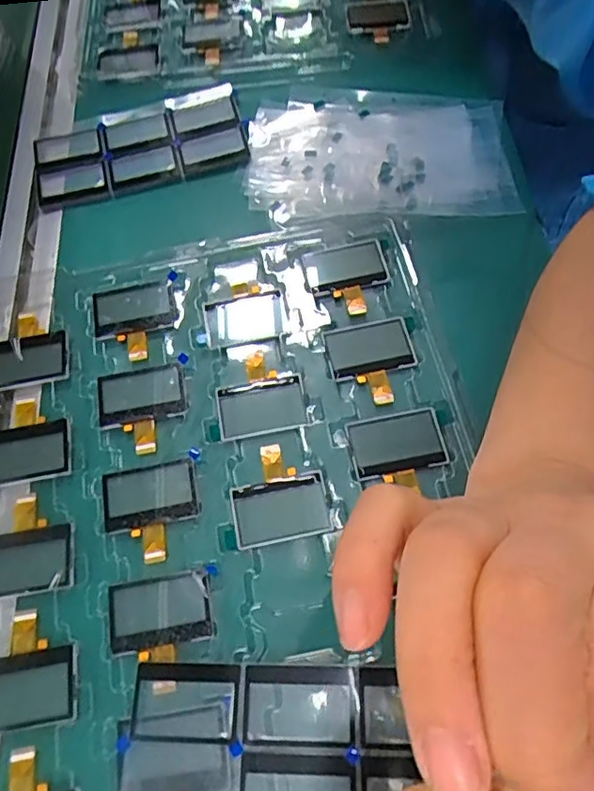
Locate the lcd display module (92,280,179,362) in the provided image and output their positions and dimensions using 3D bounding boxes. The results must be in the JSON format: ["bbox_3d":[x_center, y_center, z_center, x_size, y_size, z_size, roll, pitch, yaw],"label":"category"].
[{"bbox_3d":[-0.092,-0.044,0.330,0.047,0.004,0.049,-12,66,-2],"label":"lcd display module"}]

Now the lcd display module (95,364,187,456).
[{"bbox_3d":[-0.082,0.006,0.307,0.046,0.004,0.049,-12,66,-2],"label":"lcd display module"}]

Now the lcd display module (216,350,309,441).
[{"bbox_3d":[-0.020,-0.002,0.304,0.045,0.004,0.046,-10,66,-1],"label":"lcd display module"}]

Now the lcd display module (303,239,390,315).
[{"bbox_3d":[0.029,-0.068,0.334,0.046,0.005,0.047,-9,66,-1],"label":"lcd display module"}]

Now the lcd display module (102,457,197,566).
[{"bbox_3d":[-0.071,0.057,0.282,0.047,0.004,0.047,-10,66,-1],"label":"lcd display module"}]

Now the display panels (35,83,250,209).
[{"bbox_3d":[-0.108,-0.174,0.398,0.141,0.009,0.074,-15,66,-3],"label":"display panels"}]

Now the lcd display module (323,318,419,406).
[{"bbox_3d":[0.041,-0.019,0.310,0.045,0.004,0.048,-13,66,-2],"label":"lcd display module"}]

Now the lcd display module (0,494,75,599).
[{"bbox_3d":[-0.132,0.072,0.277,0.047,0.004,0.047,-8,66,-1],"label":"lcd display module"}]

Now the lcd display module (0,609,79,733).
[{"bbox_3d":[-0.121,0.121,0.254,0.047,0.004,0.047,-8,66,0],"label":"lcd display module"}]

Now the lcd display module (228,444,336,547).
[{"bbox_3d":[-0.009,0.048,0.283,0.045,0.004,0.047,-11,66,-2],"label":"lcd display module"}]

